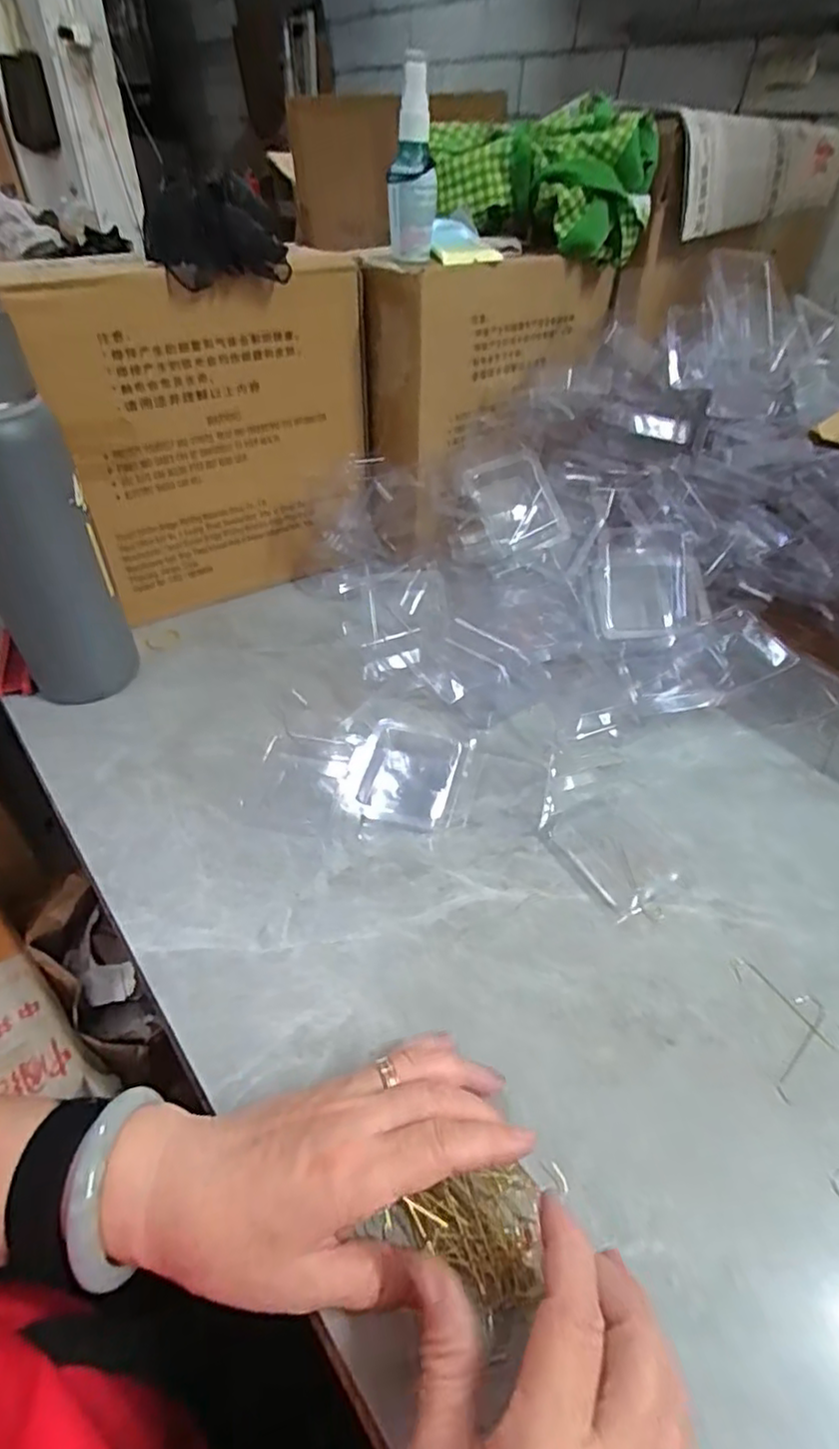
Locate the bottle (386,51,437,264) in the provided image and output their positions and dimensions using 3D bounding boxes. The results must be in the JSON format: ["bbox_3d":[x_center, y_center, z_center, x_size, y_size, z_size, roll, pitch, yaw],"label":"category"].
[{"bbox_3d":[-0.005,-0.428,0.476,0.037,0.115,0.035,1,43,-2],"label":"bottle"}]

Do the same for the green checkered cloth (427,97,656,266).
[{"bbox_3d":[0.112,-0.501,0.572,0.199,0.096,0.073,15,44,13],"label":"green checkered cloth"}]

